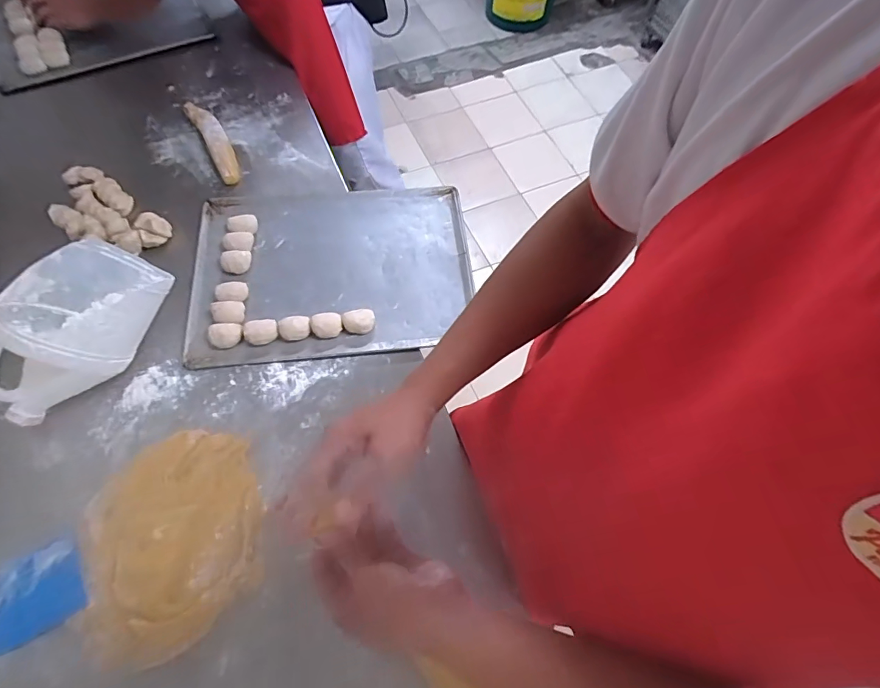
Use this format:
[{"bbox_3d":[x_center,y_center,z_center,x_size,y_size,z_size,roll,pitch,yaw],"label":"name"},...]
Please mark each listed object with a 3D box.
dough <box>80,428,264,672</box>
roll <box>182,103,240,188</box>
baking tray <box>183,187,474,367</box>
[{"bbox_3d":[-0.329,0.234,0.557,0.202,0.053,0.253,-19,65,-10],"label":"dough"},{"bbox_3d":[-0.439,-0.398,0.878,0.047,0.028,0.227,-29,67,-14],"label":"roll"},{"bbox_3d":[-0.179,-0.136,0.759,0.448,0.026,0.324,-5,63,-3],"label":"baking tray"}]

